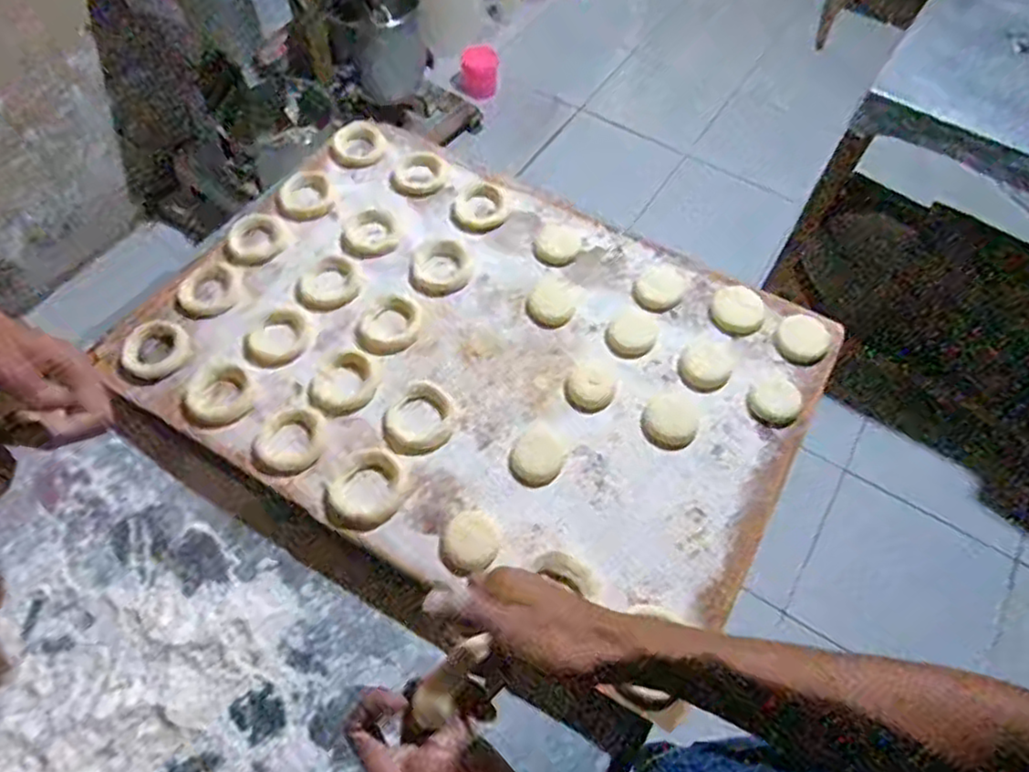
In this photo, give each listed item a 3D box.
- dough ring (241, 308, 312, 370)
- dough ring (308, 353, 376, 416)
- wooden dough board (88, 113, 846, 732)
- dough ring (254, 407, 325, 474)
[{"bbox_3d":[-0.223,-0.044,0.650,0.053,0.008,0.065,28,62,15],"label":"dough ring"},{"bbox_3d":[-0.156,-0.001,0.626,0.061,0.010,0.064,1,58,-1],"label":"dough ring"},{"bbox_3d":[-0.033,-0.043,0.654,0.579,0.027,0.408,28,62,15],"label":"wooden dough board"},{"bbox_3d":[-0.194,0.046,0.597,0.054,0.010,0.062,5,58,1],"label":"dough ring"}]

